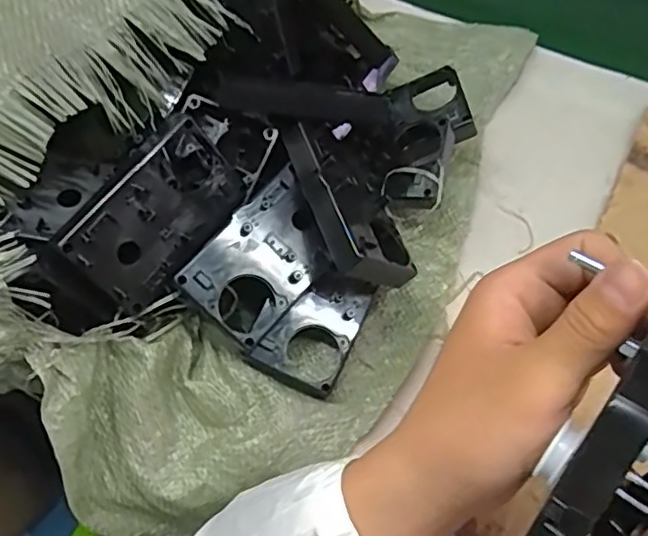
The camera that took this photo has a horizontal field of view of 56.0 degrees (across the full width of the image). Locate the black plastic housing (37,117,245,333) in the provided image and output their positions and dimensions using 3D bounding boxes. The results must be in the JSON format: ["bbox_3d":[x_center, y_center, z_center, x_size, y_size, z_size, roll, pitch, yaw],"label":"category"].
[{"bbox_3d":[-0.101,-0.021,0.339,0.119,0.062,0.027,-50,35,-18],"label":"black plastic housing"}]

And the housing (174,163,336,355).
[{"bbox_3d":[-0.033,-0.004,0.352,0.061,0.009,0.092,46,75,-6],"label":"housing"}]

